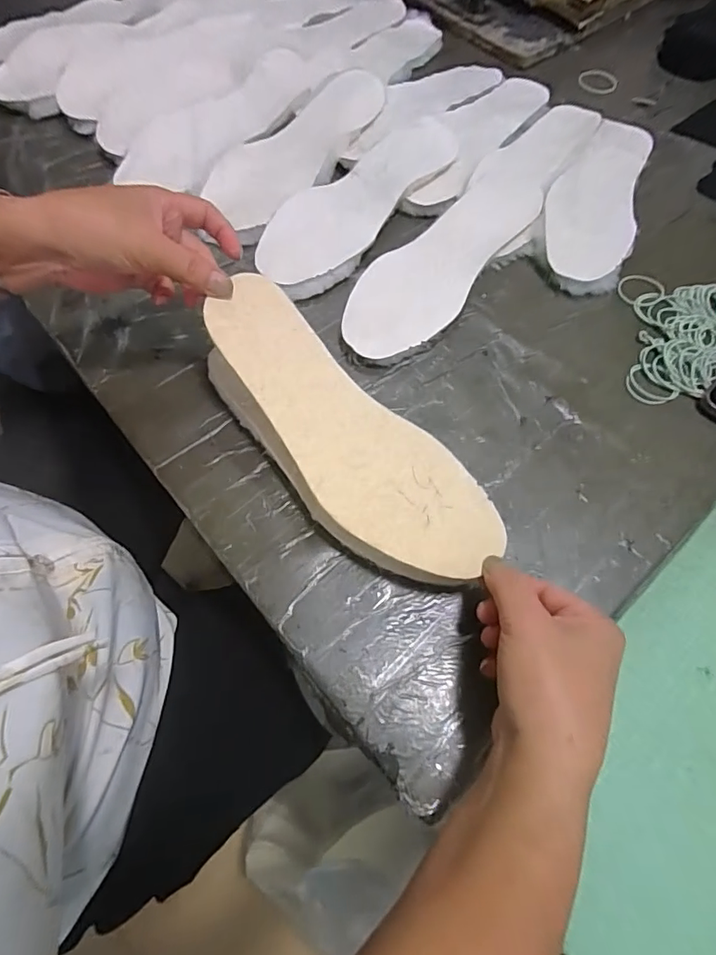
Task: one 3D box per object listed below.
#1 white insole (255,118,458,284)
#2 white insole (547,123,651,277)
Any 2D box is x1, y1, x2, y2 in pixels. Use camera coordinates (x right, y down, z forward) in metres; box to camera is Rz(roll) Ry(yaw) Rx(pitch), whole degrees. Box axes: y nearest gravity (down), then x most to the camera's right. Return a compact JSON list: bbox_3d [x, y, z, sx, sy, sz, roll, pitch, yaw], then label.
[{"bbox_3d":[0.002,-0.279,0.485,0.088,0.012,0.264,35,70,20],"label":"white insole"},{"bbox_3d":[0.246,-0.296,0.504,0.086,0.011,0.249,19,67,9],"label":"white insole"}]

